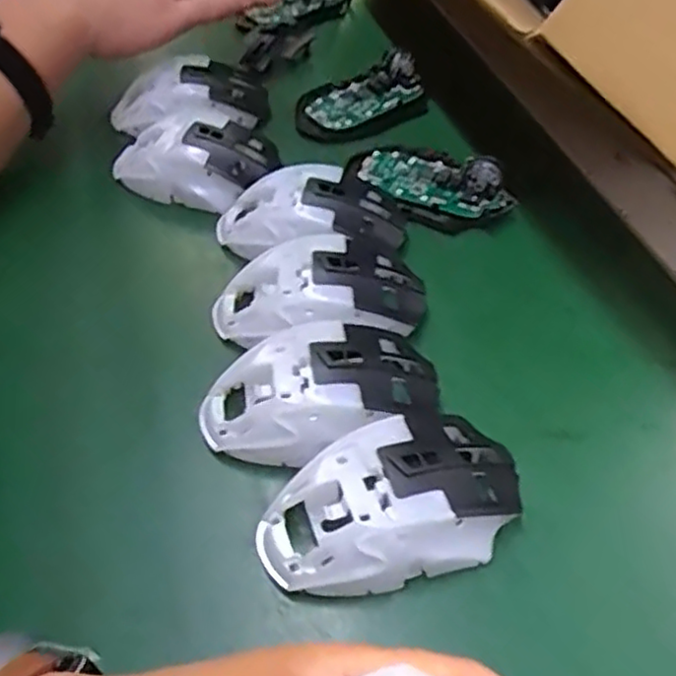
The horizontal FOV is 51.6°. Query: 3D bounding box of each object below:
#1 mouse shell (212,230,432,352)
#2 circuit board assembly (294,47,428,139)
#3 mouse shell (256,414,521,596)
[{"bbox_3d":[-0.009,-0.026,0.378,0.111,0.030,0.062,-14,46,-7],"label":"mouse shell"},{"bbox_3d":[0.018,-0.180,0.512,0.100,0.024,0.056,-28,50,-19],"label":"circuit board assembly"},{"bbox_3d":[0.024,0.069,0.296,0.112,0.030,0.061,-21,48,-13],"label":"mouse shell"}]

